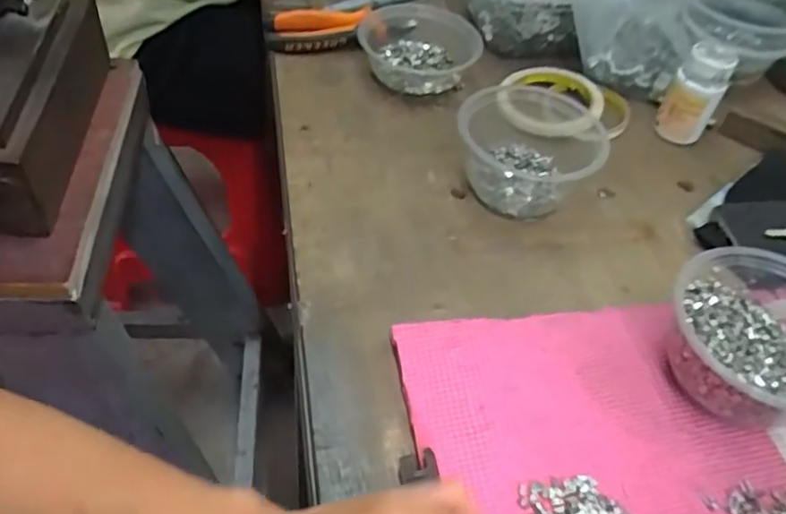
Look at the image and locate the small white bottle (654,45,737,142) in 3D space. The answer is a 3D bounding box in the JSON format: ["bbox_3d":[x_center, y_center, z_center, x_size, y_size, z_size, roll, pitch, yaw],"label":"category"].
[{"bbox_3d":[0.264,-0.141,0.579,0.042,0.079,0.046,4,49,-5],"label":"small white bottle"}]

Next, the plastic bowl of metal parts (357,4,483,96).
[{"bbox_3d":[0.024,-0.196,0.609,0.109,0.034,0.100,4,49,-5],"label":"plastic bowl of metal parts"}]

